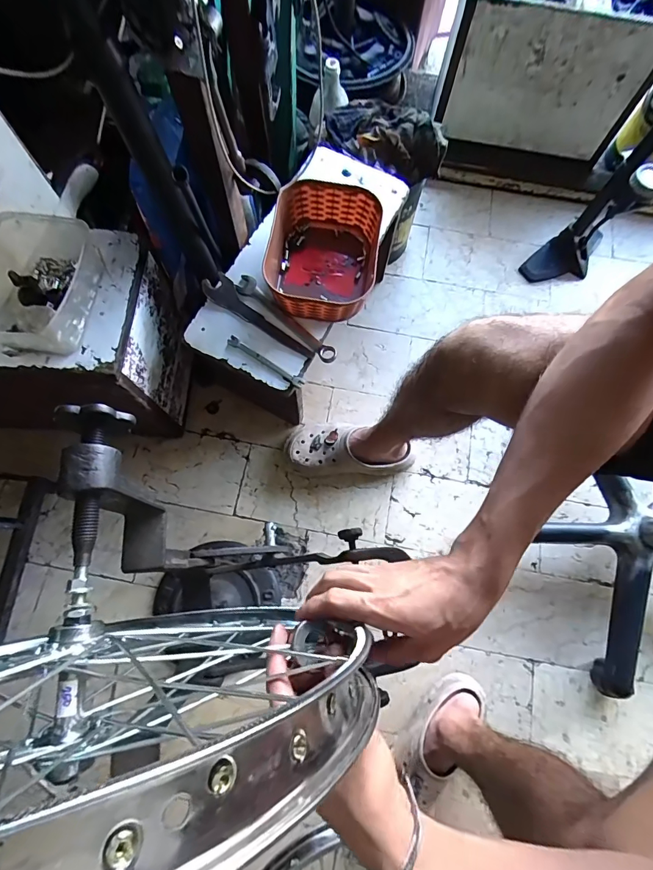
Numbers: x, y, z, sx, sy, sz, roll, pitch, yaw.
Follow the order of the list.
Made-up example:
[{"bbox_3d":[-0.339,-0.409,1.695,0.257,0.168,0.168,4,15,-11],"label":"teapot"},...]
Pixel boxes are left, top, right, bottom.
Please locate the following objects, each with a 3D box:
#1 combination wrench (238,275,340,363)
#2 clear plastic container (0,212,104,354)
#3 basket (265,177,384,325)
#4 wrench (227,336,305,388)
[{"bbox_3d":[-0.064,-0.183,0.628,0.200,0.009,0.028,41,76,10],"label":"combination wrench"},{"bbox_3d":[-0.380,-0.203,0.525,0.118,0.066,0.187,6,73,0],"label":"clear plastic container"},{"bbox_3d":[-0.007,-0.279,0.625,0.164,0.082,0.209,12,73,1],"label":"basket"},{"bbox_3d":[-0.092,-0.112,0.605,0.131,0.006,0.014,32,75,7],"label":"wrench"}]

